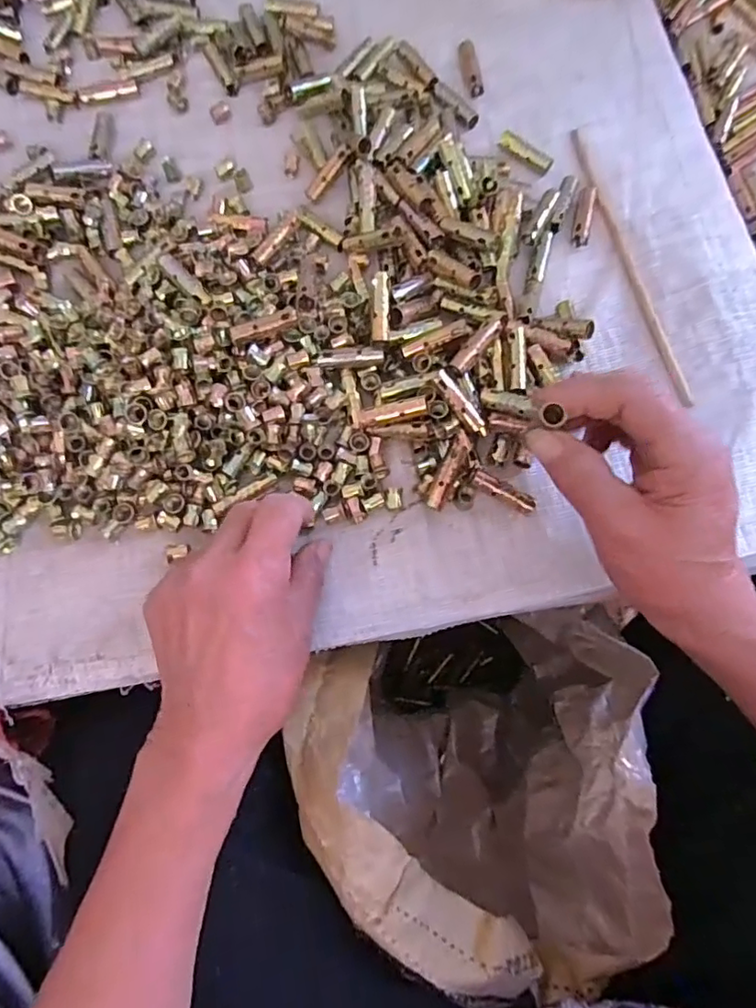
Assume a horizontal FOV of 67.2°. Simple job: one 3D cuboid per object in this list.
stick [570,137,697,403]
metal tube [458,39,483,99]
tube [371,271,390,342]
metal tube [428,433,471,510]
[{"bbox_3d":[0.164,-0.164,0.377,0.009,0.005,0.215,-13,75,-4],"label":"stick"},{"bbox_3d":[0.067,-0.319,0.414,0.011,0.009,0.042,-10,75,-3],"label":"metal tube"},{"bbox_3d":[0.002,-0.117,0.338,0.011,0.006,0.040,0,90,-1],"label":"tube"},{"bbox_3d":[0.041,-0.019,0.329,0.010,0.011,0.048,24,76,6],"label":"metal tube"}]

